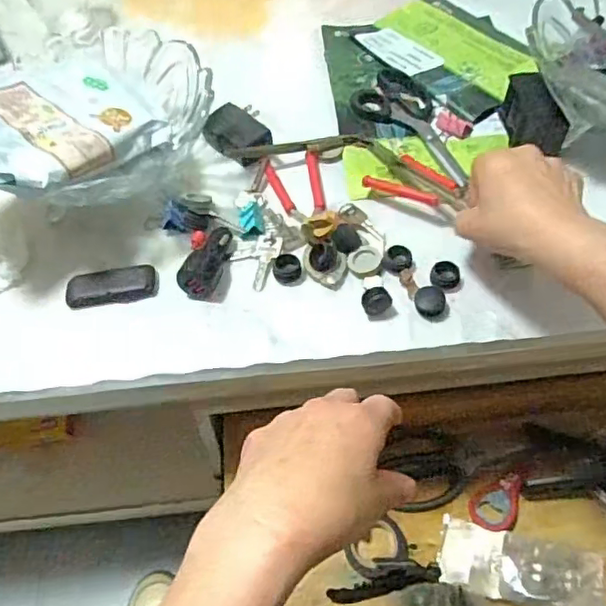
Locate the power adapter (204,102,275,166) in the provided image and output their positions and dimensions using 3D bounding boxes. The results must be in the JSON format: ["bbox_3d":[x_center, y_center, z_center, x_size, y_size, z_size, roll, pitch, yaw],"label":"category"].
[{"bbox_3d":[-0.068,-0.170,0.592,0.046,0.025,0.064,-38,61,-20],"label":"power adapter"}]

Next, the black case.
[{"bbox_3d":[-0.163,-0.015,0.498,0.075,0.013,0.028,-8,56,-1],"label":"black case"}]

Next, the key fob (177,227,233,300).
[{"bbox_3d":[-0.082,-0.039,0.499,0.028,0.030,0.070,11,57,11],"label":"key fob"}]

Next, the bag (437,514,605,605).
[{"bbox_3d":[0.222,0.273,0.600,0.154,0.025,0.069,12,58,12],"label":"bag"}]

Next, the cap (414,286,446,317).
[{"bbox_3d":[0.103,-0.002,0.473,0.024,0.013,0.021,12,58,12],"label":"cap"}]

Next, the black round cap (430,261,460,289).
[{"bbox_3d":[0.119,-0.024,0.488,0.024,0.012,0.021,12,58,12],"label":"black round cap"}]

